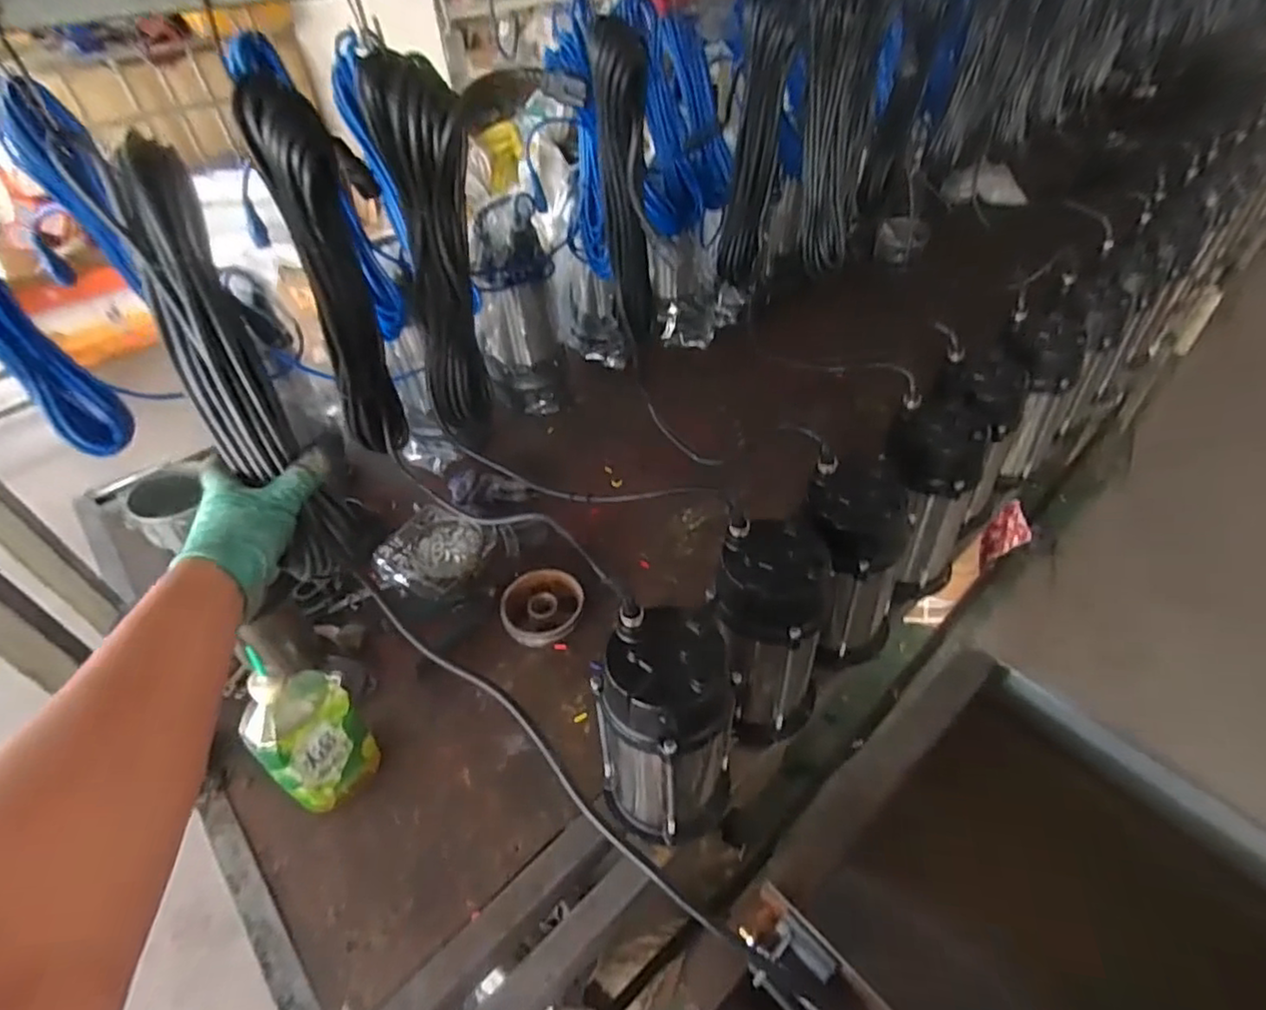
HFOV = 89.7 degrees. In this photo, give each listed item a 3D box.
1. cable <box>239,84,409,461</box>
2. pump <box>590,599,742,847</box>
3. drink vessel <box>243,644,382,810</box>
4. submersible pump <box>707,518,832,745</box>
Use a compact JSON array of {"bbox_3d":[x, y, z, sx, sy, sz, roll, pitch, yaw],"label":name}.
[{"bbox_3d":[-0.269,-0.183,0.588,0.076,0.338,0.074,-22,48,-18],"label":"cable"},{"bbox_3d":[0.035,0.230,0.648,0.126,0.268,0.125,26,52,26],"label":"pump"},{"bbox_3d":[-0.352,0.253,0.697,0.059,0.213,0.101,30,54,29],"label":"drink vessel"},{"bbox_3d":[0.154,0.151,0.722,0.130,0.253,0.148,14,48,17],"label":"submersible pump"}]

